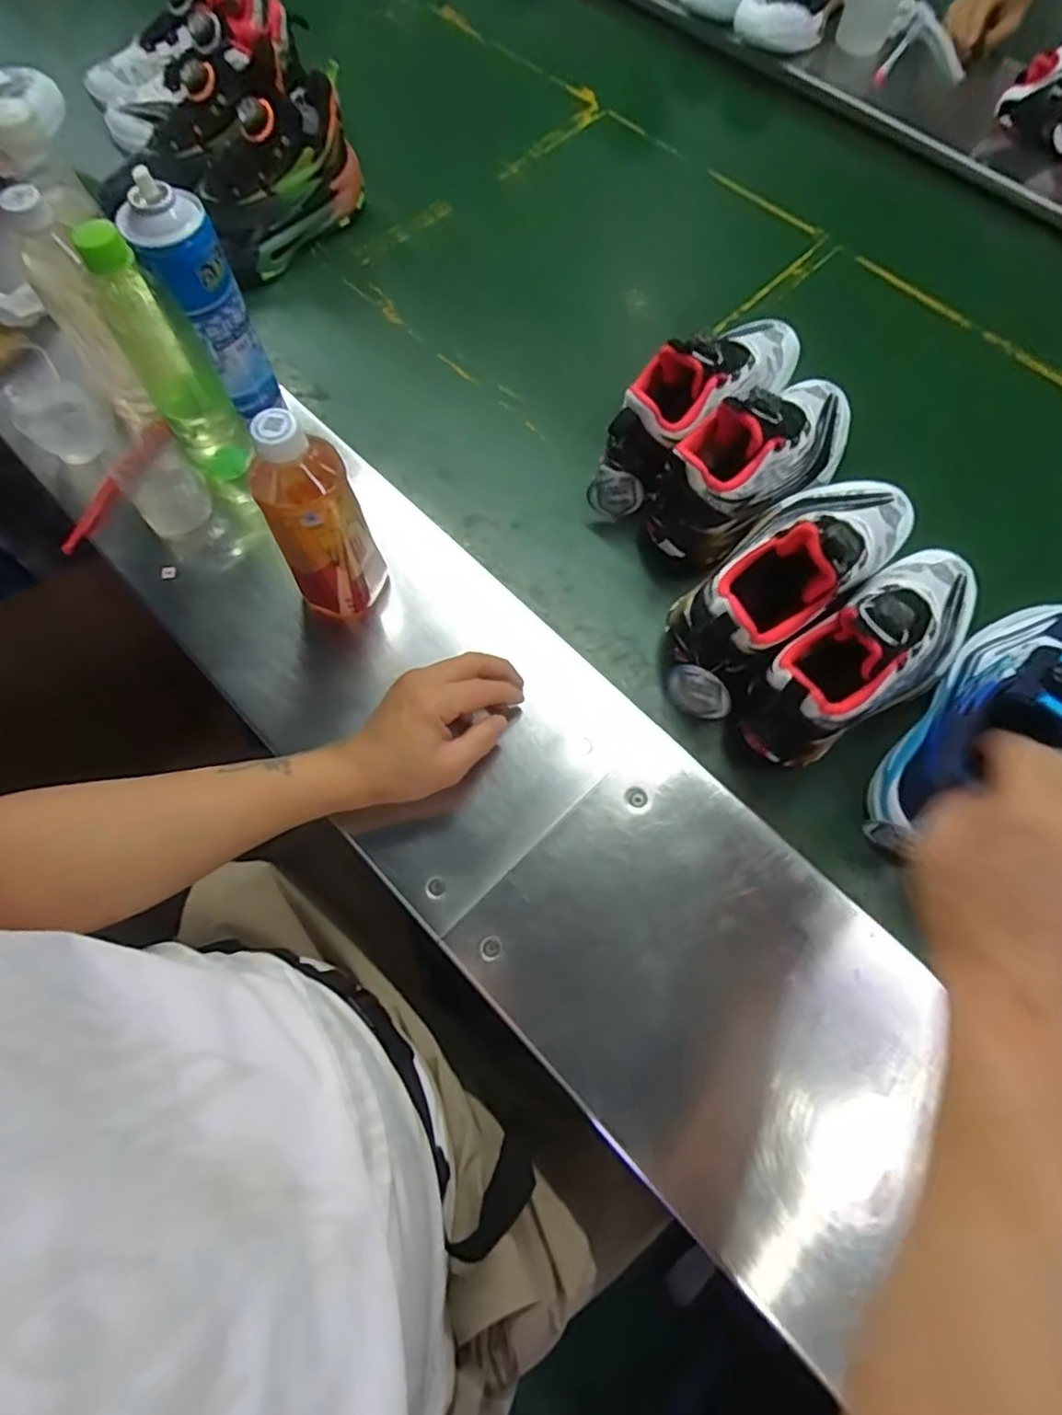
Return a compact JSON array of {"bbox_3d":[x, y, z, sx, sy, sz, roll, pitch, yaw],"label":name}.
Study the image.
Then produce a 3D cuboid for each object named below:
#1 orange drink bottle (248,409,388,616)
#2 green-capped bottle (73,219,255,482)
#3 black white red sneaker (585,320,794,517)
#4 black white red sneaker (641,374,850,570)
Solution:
[{"bbox_3d":[-0.159,-0.133,0.519,0.070,0.203,0.056,-27,70,-10],"label":"orange drink bottle"},{"bbox_3d":[-0.291,-0.278,0.556,0.059,0.209,0.051,-32,71,-12],"label":"green-capped bottle"},{"bbox_3d":[0.159,-0.289,0.633,0.083,0.123,0.257,37,73,14],"label":"black white red sneaker"},{"bbox_3d":[0.209,-0.225,0.607,0.233,0.115,0.081,-35,72,-12],"label":"black white red sneaker"}]

